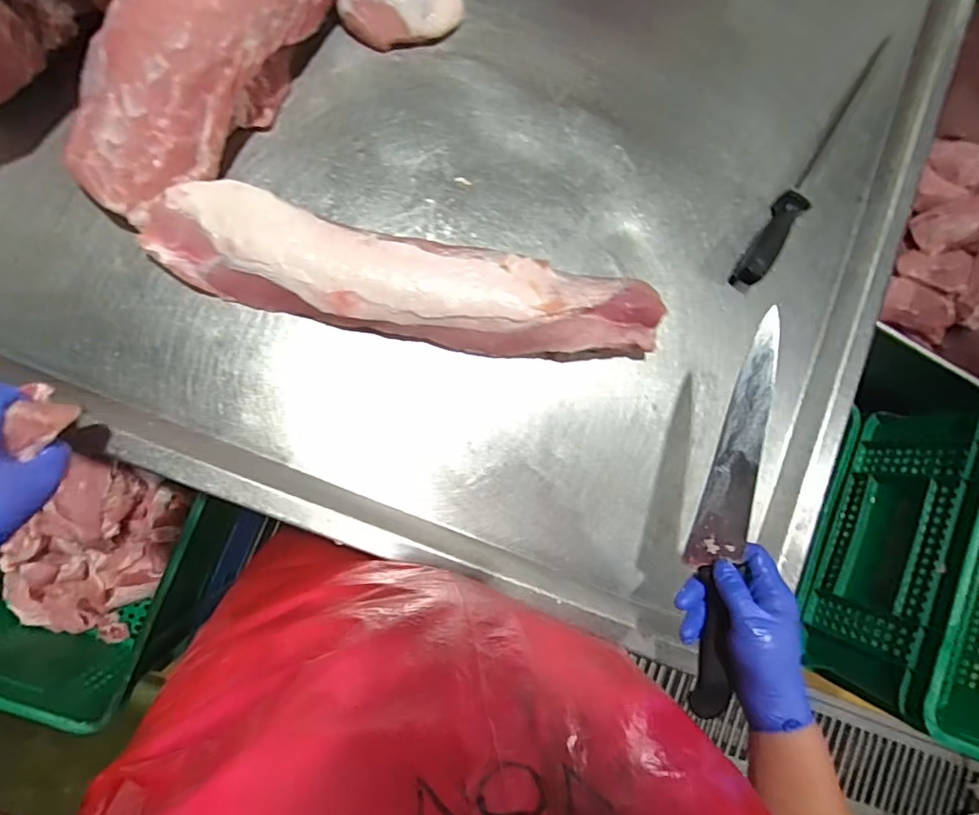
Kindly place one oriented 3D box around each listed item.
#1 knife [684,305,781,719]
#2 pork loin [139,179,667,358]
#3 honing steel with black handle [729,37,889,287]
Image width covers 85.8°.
[{"bbox_3d":[0.215,0.093,0.471,0.049,0.023,0.351,10,89,29],"label":"knife"},{"bbox_3d":[-0.080,-0.128,0.555,0.530,0.065,0.109,10,84,-5],"label":"pork loin"},{"bbox_3d":[0.398,-0.301,0.629,0.039,0.037,0.379,32,83,-3],"label":"honing steel with black handle"}]

